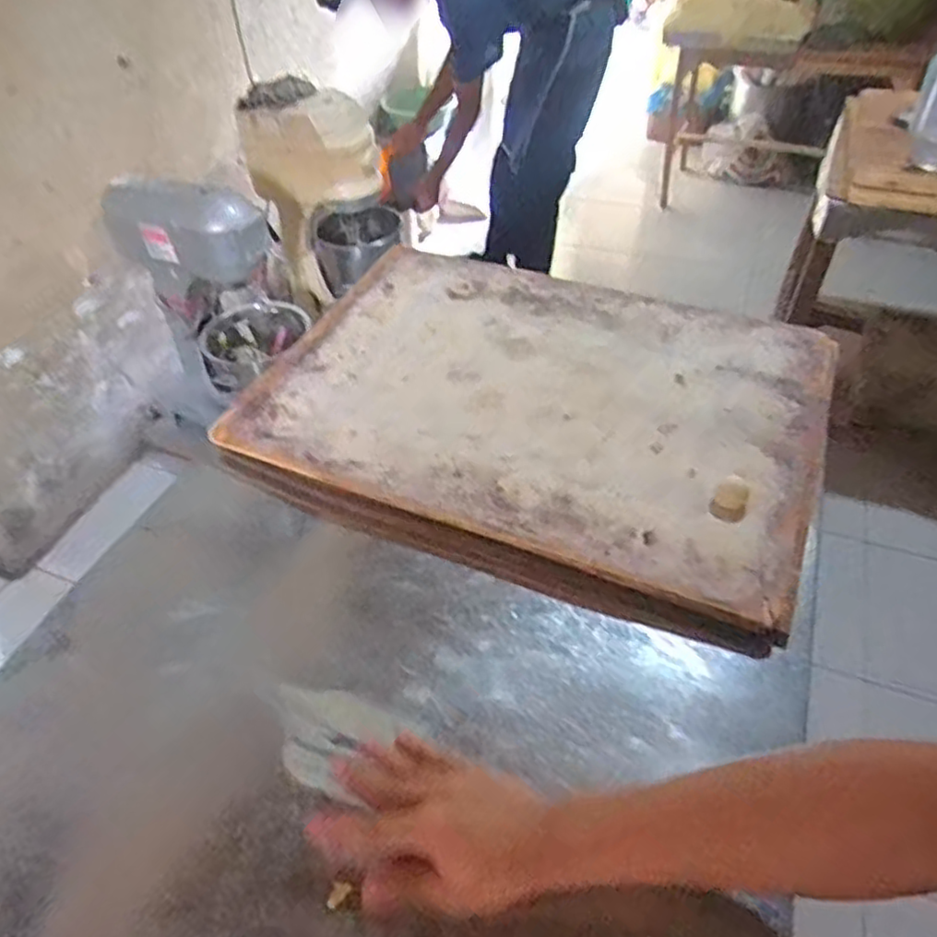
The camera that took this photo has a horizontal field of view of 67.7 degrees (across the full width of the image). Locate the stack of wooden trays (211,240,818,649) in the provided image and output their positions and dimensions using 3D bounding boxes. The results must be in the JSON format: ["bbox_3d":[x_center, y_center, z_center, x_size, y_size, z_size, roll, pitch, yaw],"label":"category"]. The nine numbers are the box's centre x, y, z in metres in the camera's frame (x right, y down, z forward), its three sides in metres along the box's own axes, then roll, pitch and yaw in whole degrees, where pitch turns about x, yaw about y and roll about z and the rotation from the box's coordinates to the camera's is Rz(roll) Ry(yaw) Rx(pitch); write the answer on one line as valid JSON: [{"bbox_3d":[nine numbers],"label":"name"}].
[{"bbox_3d":[0.082,-0.081,0.808,0.612,0.056,0.452,18,50,19],"label":"stack of wooden trays"}]

